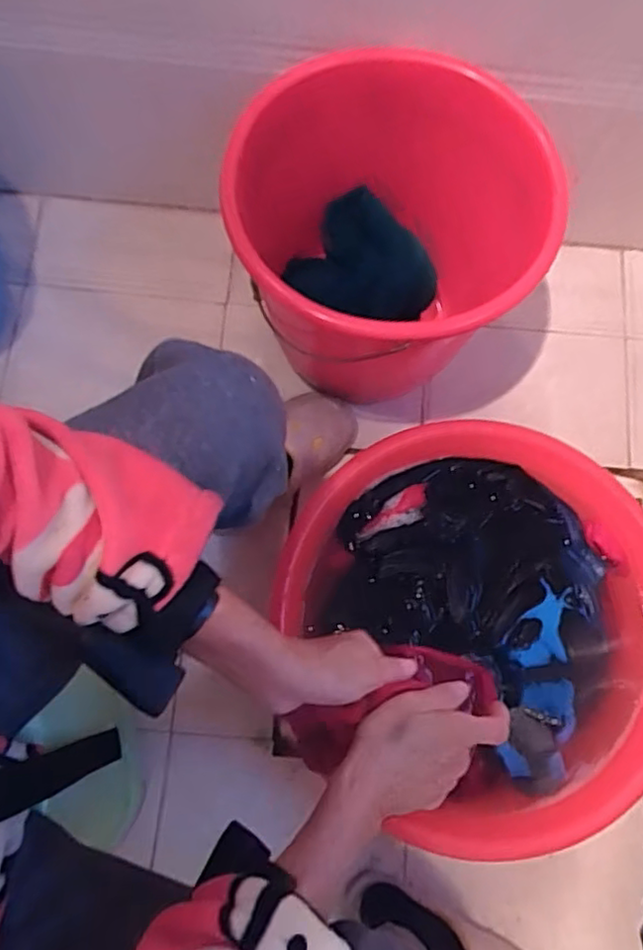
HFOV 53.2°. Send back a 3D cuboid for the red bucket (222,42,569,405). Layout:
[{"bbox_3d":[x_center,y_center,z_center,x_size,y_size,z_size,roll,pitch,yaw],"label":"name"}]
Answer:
[{"bbox_3d":[0.078,-0.260,0.794,0.304,0.302,0.322,0,75,-1],"label":"red bucket"}]

